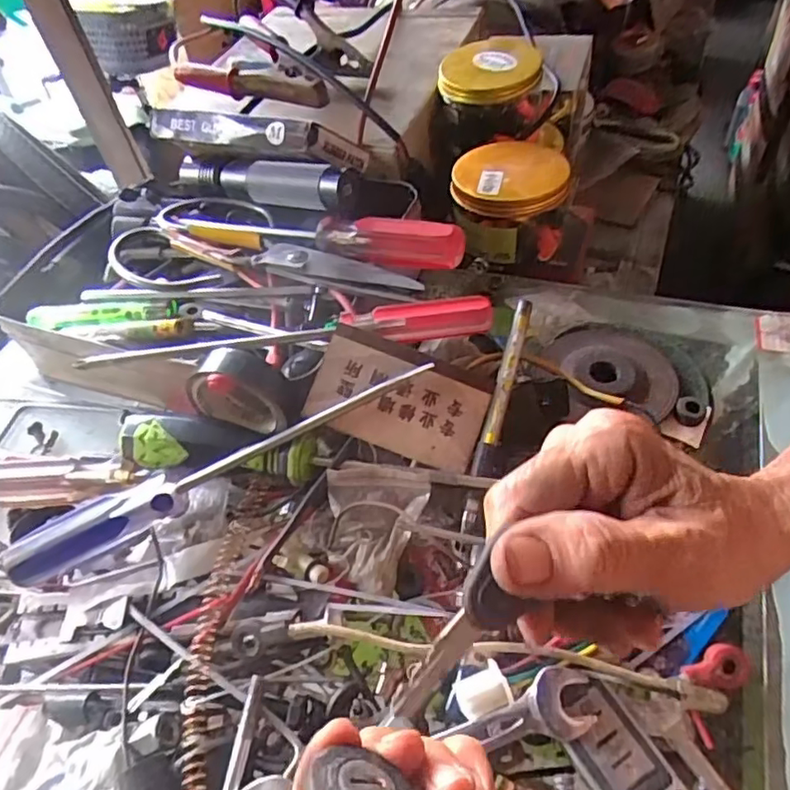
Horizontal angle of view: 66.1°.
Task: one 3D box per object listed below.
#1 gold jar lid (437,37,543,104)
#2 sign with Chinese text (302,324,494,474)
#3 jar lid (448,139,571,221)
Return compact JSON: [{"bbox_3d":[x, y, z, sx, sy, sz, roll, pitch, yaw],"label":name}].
[{"bbox_3d":[0.075,-0.267,0.493,0.080,0.018,0.089,-5,50,3],"label":"gold jar lid"},{"bbox_3d":[0.003,0.001,0.315,0.088,0.006,0.053,20,85,0],"label":"sign with Chinese text"},{"bbox_3d":[0.087,-0.159,0.439,0.077,0.019,0.080,-3,50,4],"label":"jar lid"}]

